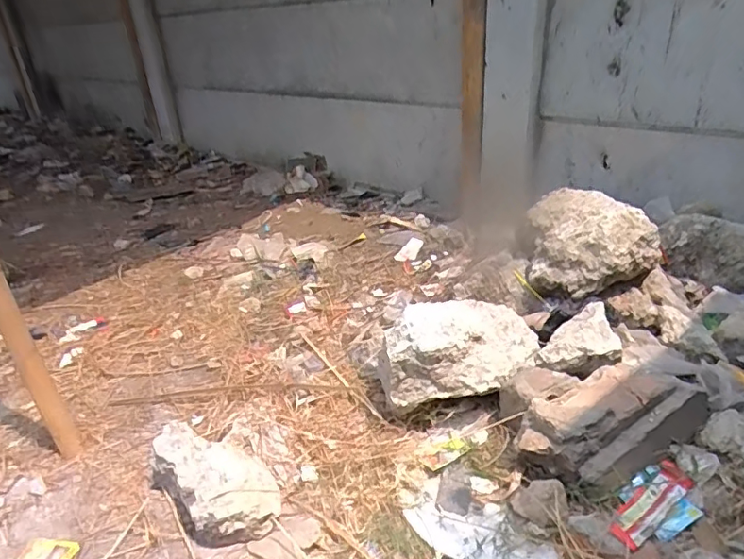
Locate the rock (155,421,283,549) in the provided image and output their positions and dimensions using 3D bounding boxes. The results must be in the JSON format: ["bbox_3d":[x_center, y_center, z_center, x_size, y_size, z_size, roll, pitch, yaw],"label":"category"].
[{"bbox_3d":[-0.314,0.396,1.052,0.293,0.104,0.173,15,33,32],"label":"rock"}]

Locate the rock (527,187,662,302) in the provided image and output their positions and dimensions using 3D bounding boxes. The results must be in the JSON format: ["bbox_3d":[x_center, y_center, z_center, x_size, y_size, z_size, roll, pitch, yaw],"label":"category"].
[{"bbox_3d":[0.584,-0.111,1.435,0.351,0.175,0.317,6,30,20],"label":"rock"}]

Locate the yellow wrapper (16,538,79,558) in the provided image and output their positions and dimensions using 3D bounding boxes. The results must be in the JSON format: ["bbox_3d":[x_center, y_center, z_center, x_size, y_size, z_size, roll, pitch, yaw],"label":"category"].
[{"bbox_3d":[-0.605,0.515,0.979,0.108,0.013,0.070,0,28,8],"label":"yellow wrapper"}]

